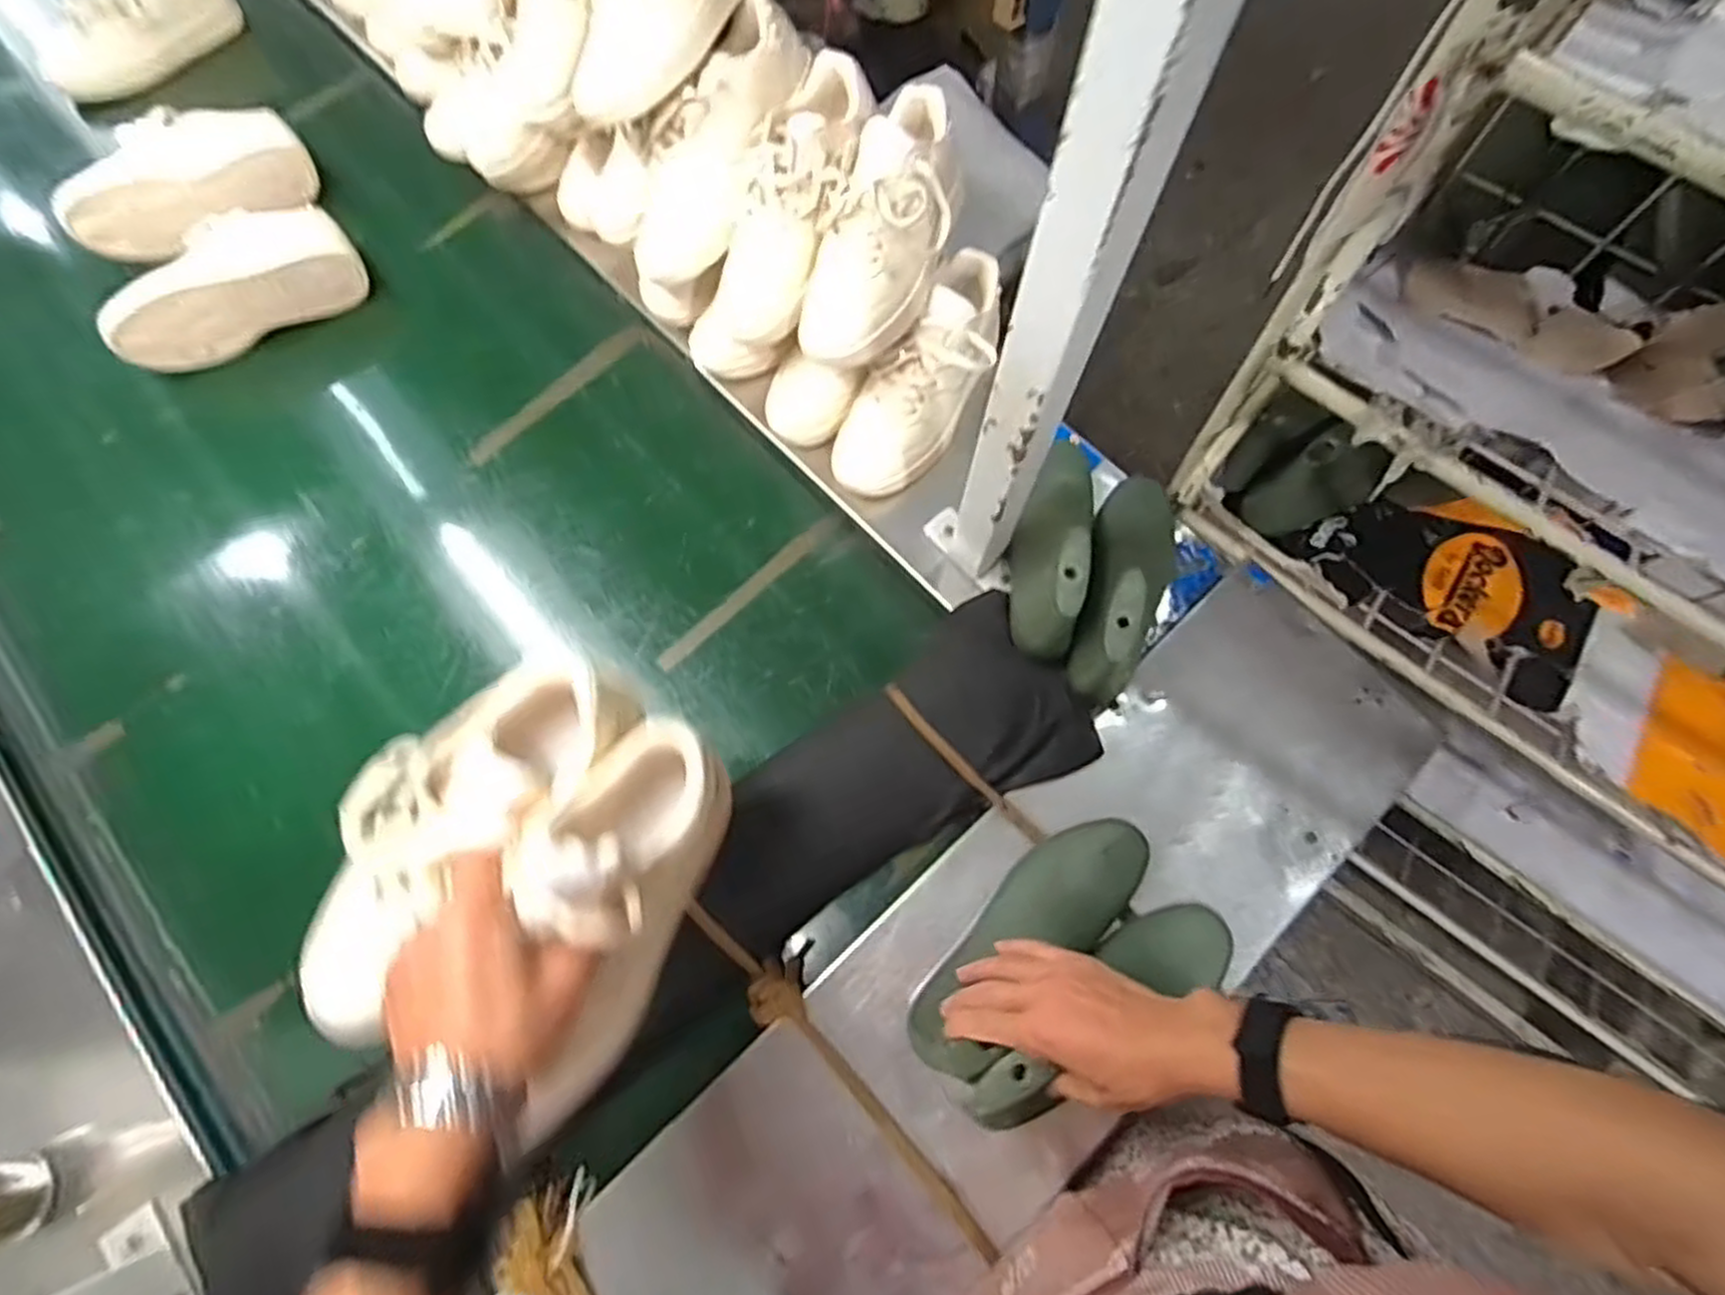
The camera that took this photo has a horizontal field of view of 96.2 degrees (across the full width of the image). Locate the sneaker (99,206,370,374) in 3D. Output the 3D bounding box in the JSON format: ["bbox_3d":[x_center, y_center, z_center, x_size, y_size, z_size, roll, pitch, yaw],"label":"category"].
[{"bbox_3d":[-0.735,-0.426,0.906,0.266,0.082,0.116,-33,75,-9],"label":"sneaker"}]

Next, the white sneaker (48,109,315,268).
[{"bbox_3d":[-0.831,-0.575,0.950,0.269,0.083,0.111,-28,74,-8],"label":"white sneaker"}]

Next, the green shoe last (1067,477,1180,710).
[{"bbox_3d":[0.250,-0.063,0.724,0.088,0.103,0.229,22,61,7],"label":"green shoe last"}]

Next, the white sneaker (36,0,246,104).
[{"bbox_3d":[-0.995,-0.857,1.040,0.251,0.109,0.083,-37,73,-12],"label":"white sneaker"}]

